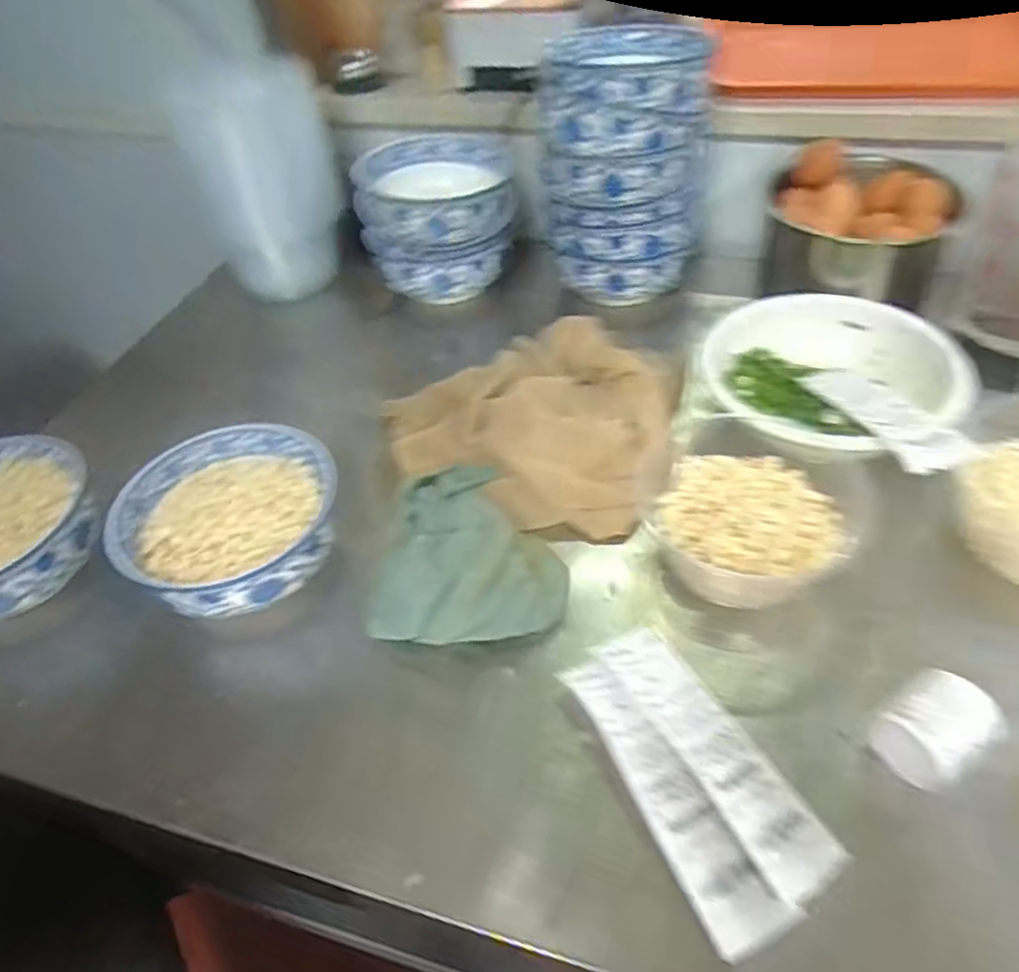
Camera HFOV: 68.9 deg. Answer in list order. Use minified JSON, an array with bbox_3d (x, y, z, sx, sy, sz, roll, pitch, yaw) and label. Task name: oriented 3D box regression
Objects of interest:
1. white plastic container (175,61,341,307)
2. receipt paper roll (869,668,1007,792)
[{"bbox_3d":[-0.291,-0.369,0.899,0.155,0.245,0.173,-12,45,-7],"label":"white plastic container"},{"bbox_3d":[0.263,0.153,0.461,0.055,0.051,0.054,-27,48,-21],"label":"receipt paper roll"}]

